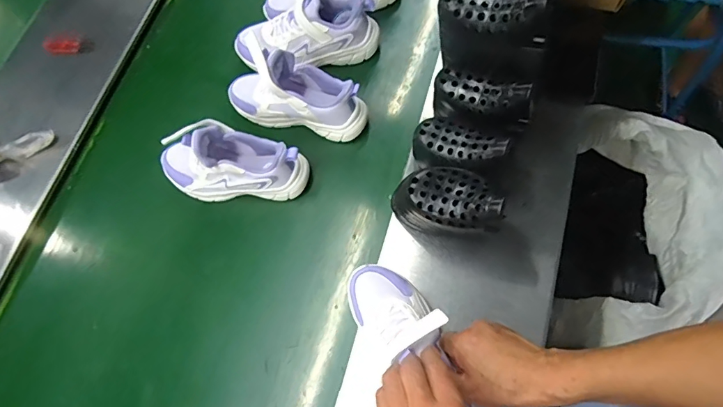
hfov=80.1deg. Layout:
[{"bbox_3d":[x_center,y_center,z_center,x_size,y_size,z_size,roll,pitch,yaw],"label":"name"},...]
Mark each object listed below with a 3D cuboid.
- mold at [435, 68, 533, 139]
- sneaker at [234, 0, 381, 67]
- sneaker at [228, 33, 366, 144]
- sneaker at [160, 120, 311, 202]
[{"bbox_3d":[0.159,-0.136,0.580,0.131,0.080,0.053,29,75,16],"label":"mold"},{"bbox_3d":[-0.097,-0.291,0.719,0.248,0.104,0.083,-11,68,2],"label":"sneaker"},{"bbox_3d":[-0.111,-0.185,0.676,0.238,0.133,0.082,13,71,11],"label":"sneaker"},{"bbox_3d":[-0.206,-0.065,0.658,0.235,0.148,0.081,0,69,6],"label":"sneaker"}]

